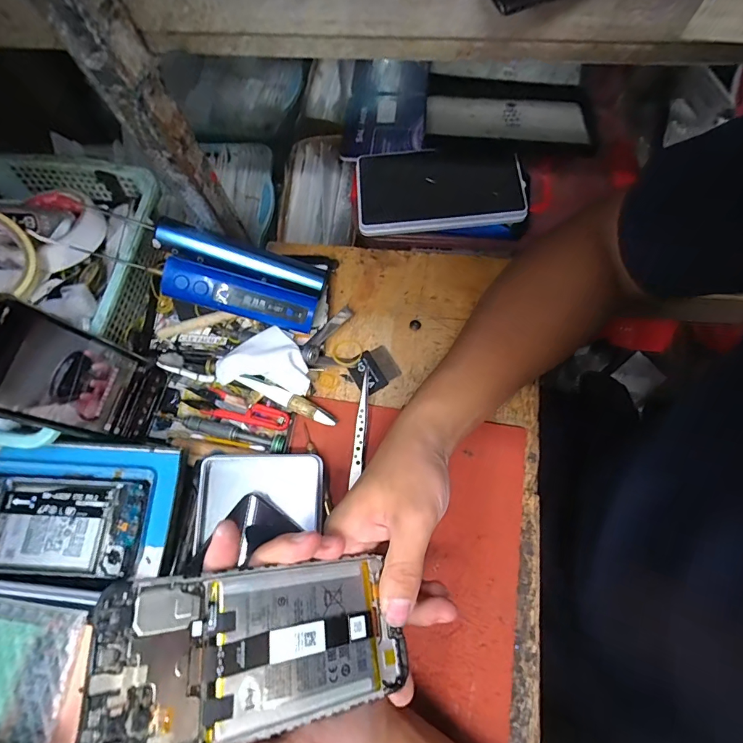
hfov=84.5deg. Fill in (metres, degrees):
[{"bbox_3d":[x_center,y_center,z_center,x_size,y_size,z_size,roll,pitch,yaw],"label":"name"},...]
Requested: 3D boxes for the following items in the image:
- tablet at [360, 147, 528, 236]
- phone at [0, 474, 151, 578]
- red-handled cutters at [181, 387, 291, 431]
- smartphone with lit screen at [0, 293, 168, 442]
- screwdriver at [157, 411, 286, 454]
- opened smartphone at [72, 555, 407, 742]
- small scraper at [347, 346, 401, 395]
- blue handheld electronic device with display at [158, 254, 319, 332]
[{"bbox_3d":[0.075,-0.207,0.458,0.180,0.017,0.099,-3,74,4],"label":"tablet"},{"bbox_3d":[-0.256,0.117,0.316,0.152,0.015,0.070,2,72,3],"label":"phone"},{"bbox_3d":[-0.123,0.034,0.375,0.098,0.008,0.023,13,73,7],"label":"red-handled cutters"},{"bbox_3d":[-0.225,0.007,0.315,0.004,0.149,0.073,6,71,23],"label":"smartphone with lit screen"},{"bbox_3d":[-0.136,0.052,0.369,0.121,0.011,0.014,14,73,7],"label":"screwdriver"},{"bbox_3d":[-0.051,0.139,0.209,0.157,0.006,0.071,10,58,-32],"label":"opened smartphone"},{"bbox_3d":[0.003,-0.002,0.387,0.042,0.004,0.038,-31,73,-7],"label":"small scraper"},{"bbox_3d":[-0.114,-0.068,0.362,0.130,0.020,0.031,15,72,-13],"label":"blue handheld electronic device with display"}]

